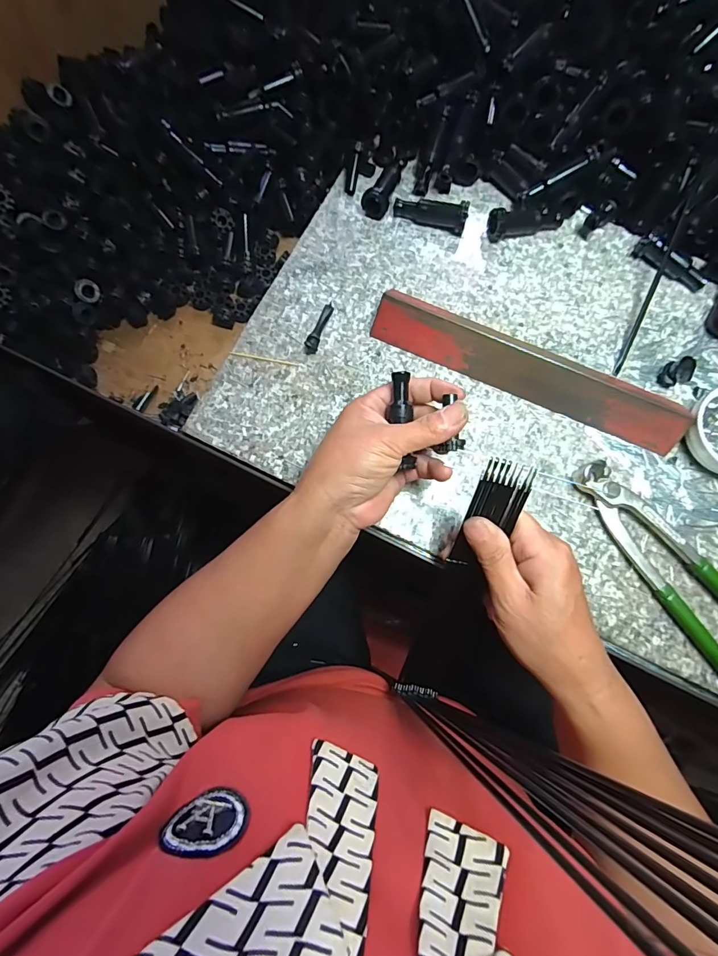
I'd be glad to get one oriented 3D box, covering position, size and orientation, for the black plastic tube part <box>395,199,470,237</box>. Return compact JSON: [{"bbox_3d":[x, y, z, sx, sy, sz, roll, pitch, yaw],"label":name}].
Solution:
[{"bbox_3d":[0.063,-0.236,0.381,0.064,0.022,0.018,17,77,3],"label":"black plastic tube part"}]

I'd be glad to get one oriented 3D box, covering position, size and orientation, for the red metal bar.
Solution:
[{"bbox_3d":[0.135,-0.086,0.349,0.256,0.028,0.035,24,80,5],"label":"red metal bar"}]

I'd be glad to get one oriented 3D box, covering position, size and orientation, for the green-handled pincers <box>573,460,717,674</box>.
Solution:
[{"bbox_3d":[0.237,0.066,0.316,0.052,0.016,0.195,-33,80,-6],"label":"green-handled pincers"}]

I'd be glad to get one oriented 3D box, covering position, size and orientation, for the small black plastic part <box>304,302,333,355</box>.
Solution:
[{"bbox_3d":[-0.034,-0.128,0.363,0.010,0.010,0.049,18,77,3],"label":"small black plastic part"}]

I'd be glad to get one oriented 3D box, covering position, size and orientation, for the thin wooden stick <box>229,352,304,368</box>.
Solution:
[{"bbox_3d":[-0.078,-0.100,0.359,0.060,0.004,0.004,10,79,2],"label":"thin wooden stick"}]

